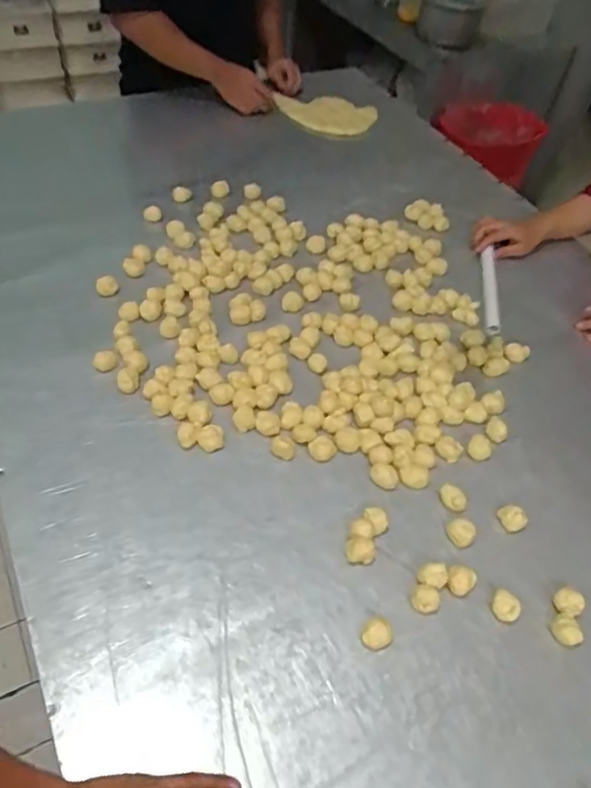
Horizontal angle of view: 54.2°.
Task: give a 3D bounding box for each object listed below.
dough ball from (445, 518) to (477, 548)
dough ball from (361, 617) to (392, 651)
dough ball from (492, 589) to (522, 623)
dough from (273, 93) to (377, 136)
[{"bbox_3d":[0.199,0.164,0.690,0.032,0.016,0.032,3,50,-3],"label":"dough ball"},{"bbox_3d":[0.086,0.253,0.606,0.030,0.018,0.031,3,50,-3],"label":"dough ball"},{"bbox_3d":[0.232,0.236,0.639,0.030,0.016,0.032,3,50,-3],"label":"dough ball"},{"bbox_3d":[0.073,-0.691,1.412,0.224,0.029,0.179,-14,58,-22],"label":"dough"}]

